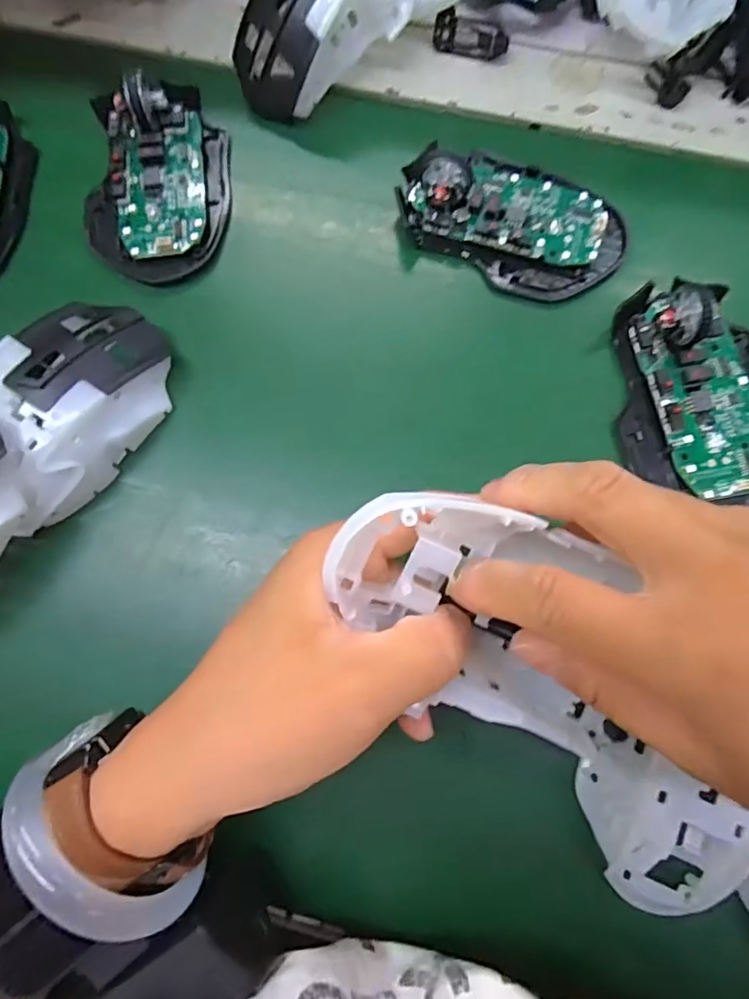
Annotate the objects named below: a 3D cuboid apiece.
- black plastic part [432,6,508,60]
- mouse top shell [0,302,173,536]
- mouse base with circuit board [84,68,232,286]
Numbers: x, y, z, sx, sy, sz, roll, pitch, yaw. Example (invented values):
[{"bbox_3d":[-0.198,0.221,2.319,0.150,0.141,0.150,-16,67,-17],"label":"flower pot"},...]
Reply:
[{"bbox_3d":[0.053,-0.257,0.296,0.041,0.015,0.016,12,80,9],"label":"black plastic part"},{"bbox_3d":[-0.138,-0.043,0.240,0.061,0.034,0.104,26,82,11],"label":"mouse top shell"},{"bbox_3d":[-0.113,-0.168,0.272,0.072,0.025,0.113,1,78,7],"label":"mouse base with circuit board"}]

